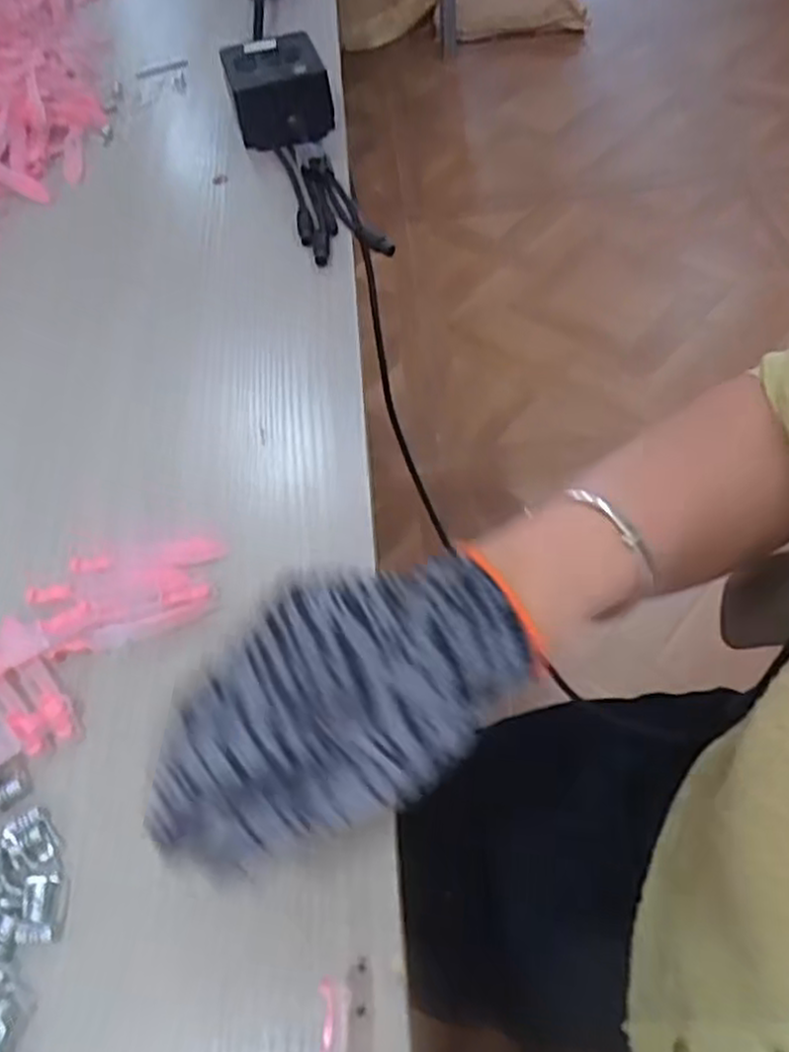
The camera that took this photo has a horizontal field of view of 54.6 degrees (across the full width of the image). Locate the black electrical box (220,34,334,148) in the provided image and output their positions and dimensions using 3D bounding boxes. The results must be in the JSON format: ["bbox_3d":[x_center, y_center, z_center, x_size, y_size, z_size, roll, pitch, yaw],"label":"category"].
[{"bbox_3d":[-0.089,-0.337,0.591,0.076,0.055,0.086,-11,55,-4],"label":"black electrical box"}]

